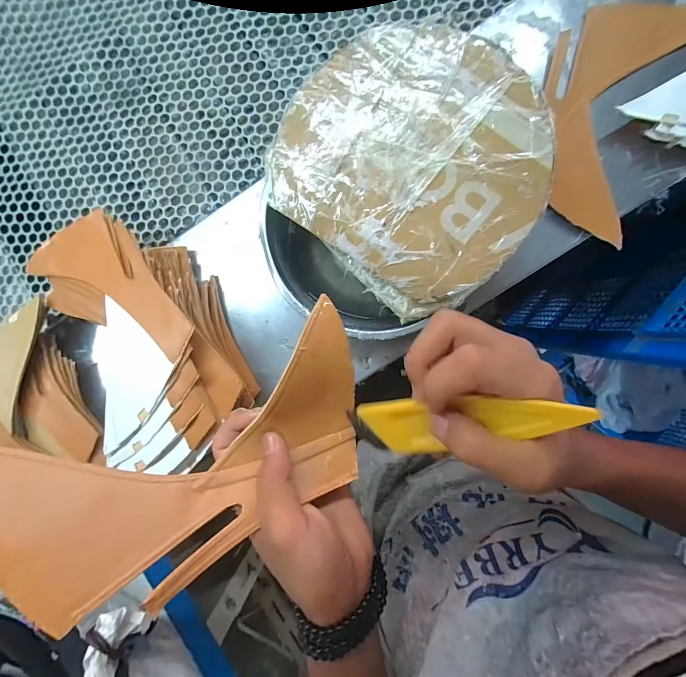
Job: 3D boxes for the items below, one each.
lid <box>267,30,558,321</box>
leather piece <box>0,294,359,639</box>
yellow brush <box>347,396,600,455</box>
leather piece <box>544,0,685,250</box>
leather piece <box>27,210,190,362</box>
[{"bbox_3d":[0.058,-0.149,0.286,0.220,0.009,0.200,0,90,7],"label":"lid"},{"bbox_3d":[-0.088,0.073,0.211,0.227,0.036,0.115,-23,87,-18],"label":"leather piece"},{"bbox_3d":[0.060,0.049,0.196,0.135,0.006,0.034,-16,88,37],"label":"yellow brush"},{"bbox_3d":[0.251,-0.220,0.329,0.121,0.009,0.219,23,91,5],"label":"leather piece"},{"bbox_3d":[-0.223,-0.064,0.333,0.210,0.031,0.090,27,91,5],"label":"leather piece"}]

